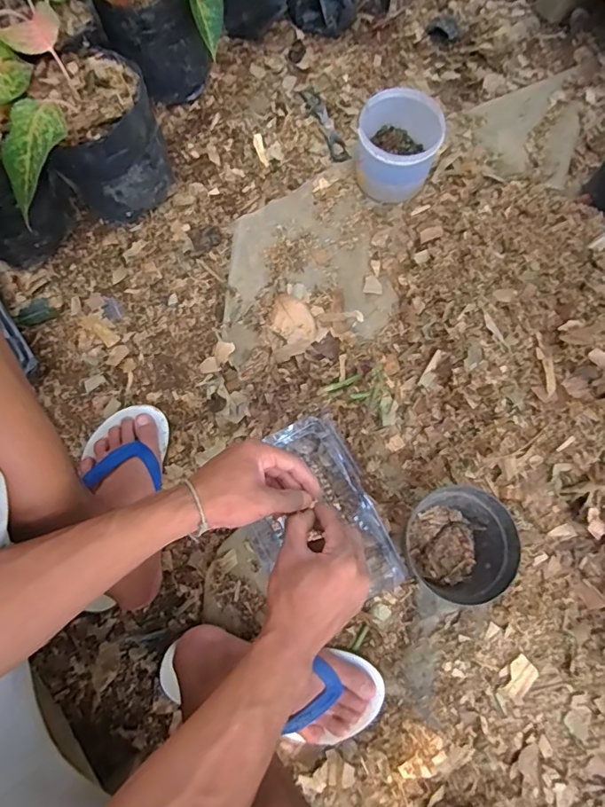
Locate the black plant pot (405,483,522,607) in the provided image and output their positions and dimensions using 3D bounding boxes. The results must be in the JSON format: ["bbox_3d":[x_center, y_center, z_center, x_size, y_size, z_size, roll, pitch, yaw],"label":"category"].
[{"bbox_3d":[0.186,0.170,0.604,0.118,0.085,0.114,1,75,-3],"label":"black plant pot"}]

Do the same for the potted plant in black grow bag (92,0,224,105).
[{"bbox_3d":[-0.202,-0.574,0.745,0.195,0.226,0.134,-5,74,-3],"label":"potted plant in black grow bag"}]

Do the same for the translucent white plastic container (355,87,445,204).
[{"bbox_3d":[0.142,-0.385,0.753,0.117,0.096,0.122,1,75,-3],"label":"translucent white plastic container"}]

